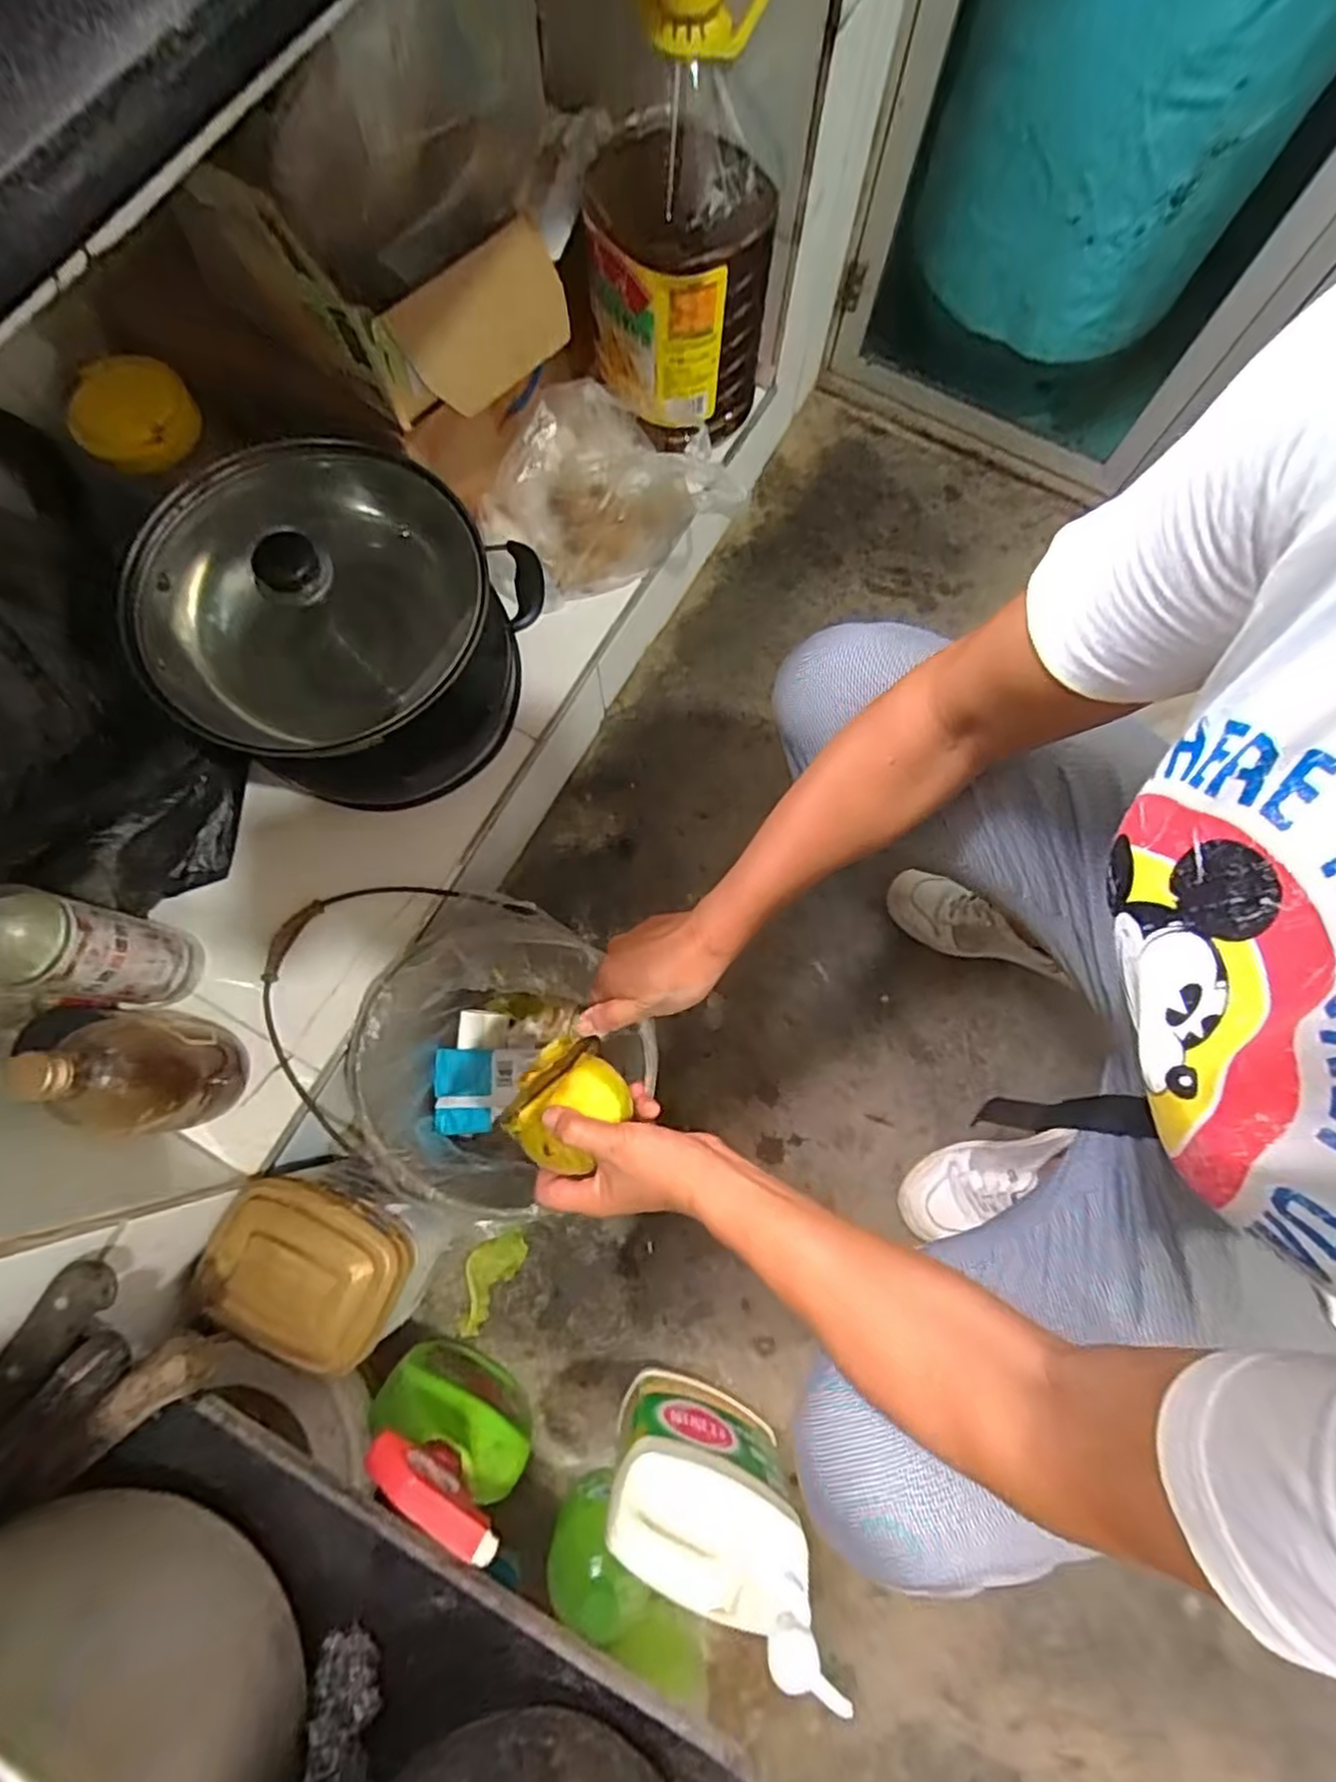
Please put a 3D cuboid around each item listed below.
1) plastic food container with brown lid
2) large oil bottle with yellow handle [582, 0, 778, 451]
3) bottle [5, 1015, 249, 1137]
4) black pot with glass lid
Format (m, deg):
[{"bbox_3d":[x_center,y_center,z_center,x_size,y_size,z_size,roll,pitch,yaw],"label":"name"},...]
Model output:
[{"bbox_3d":[-0.281,0.305,0.602,0.143,0.168,0.105,24,76,5],"label":"plastic food container with brown lid"},{"bbox_3d":[0.011,-0.563,0.594,0.160,0.319,0.160,6,76,0],"label":"large oil bottle with yellow handle"},{"bbox_3d":[-0.379,0.130,0.507,0.057,0.183,0.082,-4,76,-2],"label":"bottle"},{"bbox_3d":[-0.269,-0.211,0.598,0.241,0.196,0.260,0,76,-1],"label":"black pot with glass lid"}]

